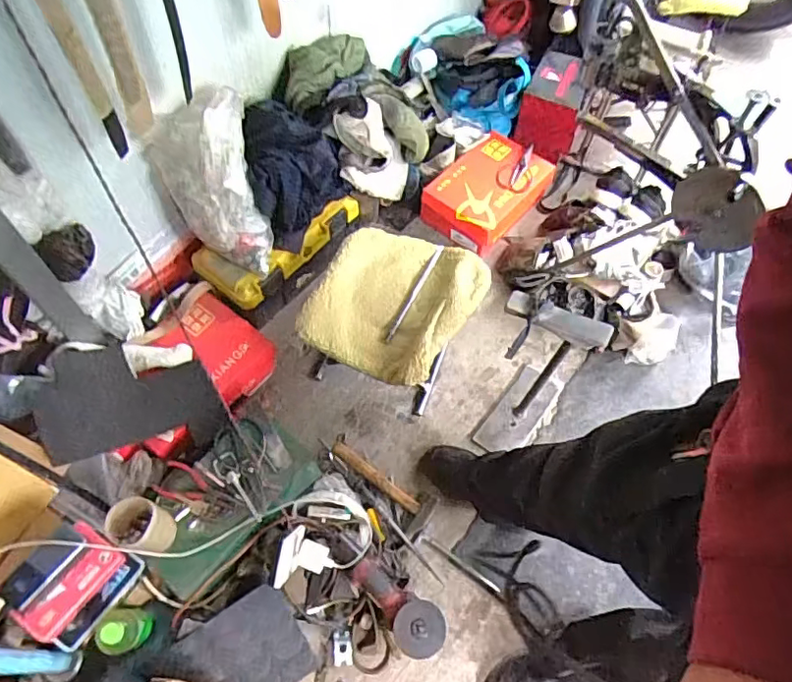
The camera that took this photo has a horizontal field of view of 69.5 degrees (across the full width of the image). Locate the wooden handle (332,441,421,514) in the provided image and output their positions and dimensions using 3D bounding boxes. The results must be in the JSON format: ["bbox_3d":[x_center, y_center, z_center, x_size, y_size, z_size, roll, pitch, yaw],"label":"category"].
[{"bbox_3d":[-0.042,0.282,1.186,0.216,0.023,0.032,33,64,17],"label":"wooden handle"}]

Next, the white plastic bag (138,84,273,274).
[{"bbox_3d":[-0.342,-0.297,1.127,0.187,0.361,0.081,-27,54,-10],"label":"white plastic bag"}]

